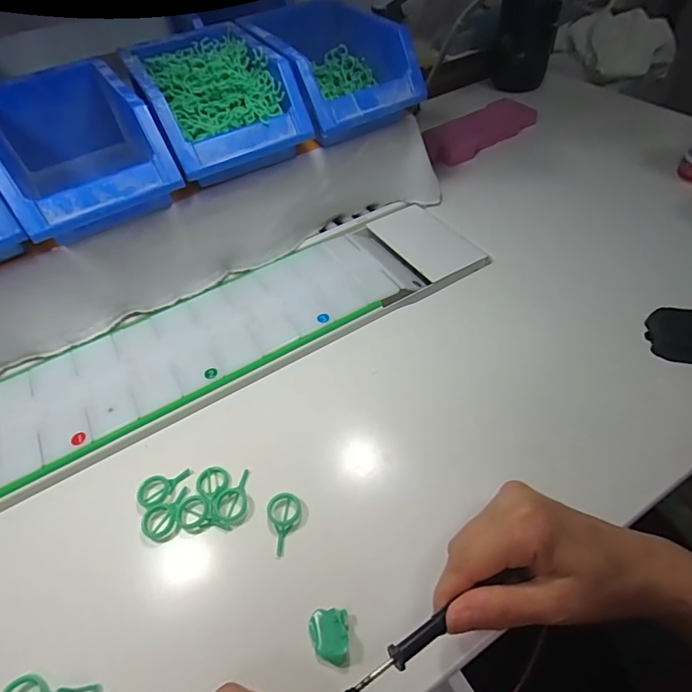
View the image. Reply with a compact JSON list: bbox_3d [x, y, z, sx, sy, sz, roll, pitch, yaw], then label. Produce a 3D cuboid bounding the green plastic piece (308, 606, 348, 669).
[{"bbox_3d":[-0.010,0.173,0.263,0.023,0.006,0.028,-4,50,3],"label":"green plastic piece"}]

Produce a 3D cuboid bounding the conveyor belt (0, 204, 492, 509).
[{"bbox_3d":[-0.229,0.045,0.398,0.844,0.040,0.142,-27,53,-16],"label":"conveyor belt"}]

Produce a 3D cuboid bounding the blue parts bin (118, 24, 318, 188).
[{"bbox_3d":[-0.126,-0.232,0.426,0.125,0.077,0.171,-26,53,-16],"label":"blue parts bin"}]

